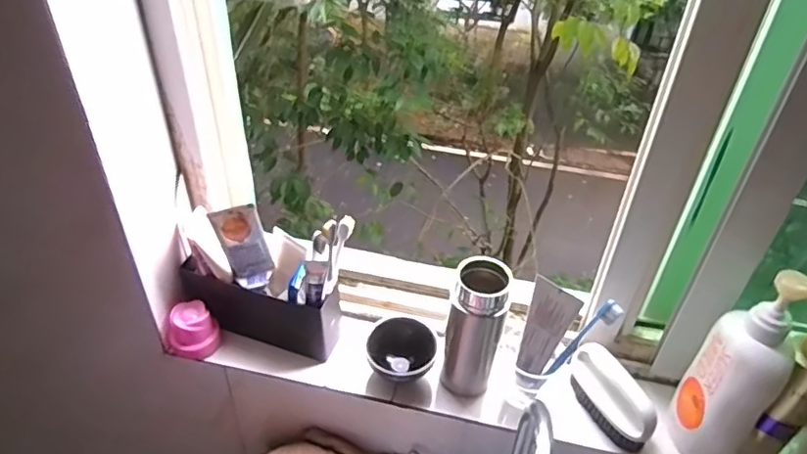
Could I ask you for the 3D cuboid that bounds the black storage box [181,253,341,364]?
[{"bbox_3d":[-0.179,0.101,0.719,0.195,0.088,0.053,14,40,13],"label":"black storage box"}]

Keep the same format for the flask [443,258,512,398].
[{"bbox_3d":[0.081,0.119,0.656,0.062,0.178,0.052,11,40,10],"label":"flask"}]

